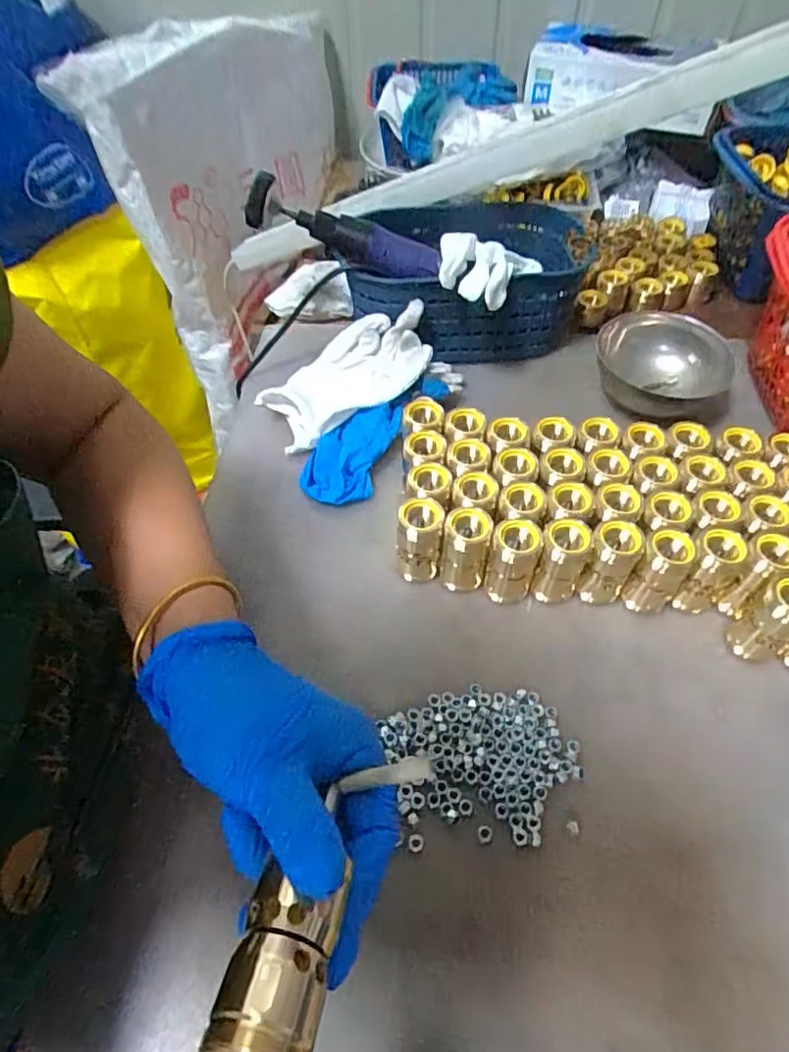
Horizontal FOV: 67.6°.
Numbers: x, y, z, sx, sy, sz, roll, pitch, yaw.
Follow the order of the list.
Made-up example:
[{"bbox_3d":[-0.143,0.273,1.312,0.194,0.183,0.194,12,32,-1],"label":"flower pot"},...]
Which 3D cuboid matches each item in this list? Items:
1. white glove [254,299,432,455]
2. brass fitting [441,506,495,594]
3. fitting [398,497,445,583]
[{"bbox_3d":[-0.045,-0.139,0.555,0.174,0.045,0.070,-28,52,22],"label":"white glove"},{"bbox_3d":[0.049,0.017,0.406,0.031,0.059,0.030,7,55,6],"label":"brass fitting"},{"bbox_3d":[0.018,0.014,0.415,0.029,0.069,0.028,5,55,4],"label":"fitting"}]

